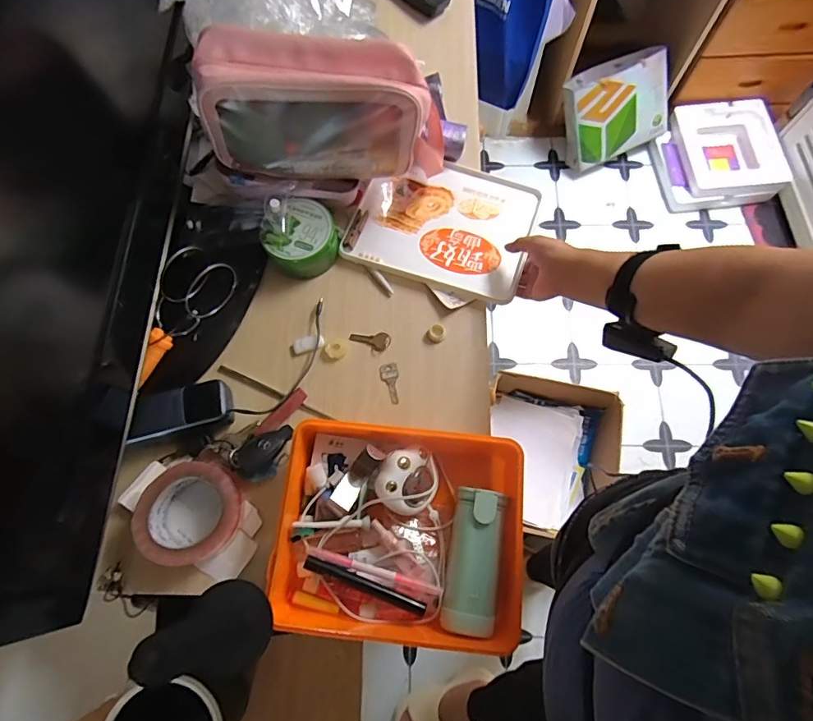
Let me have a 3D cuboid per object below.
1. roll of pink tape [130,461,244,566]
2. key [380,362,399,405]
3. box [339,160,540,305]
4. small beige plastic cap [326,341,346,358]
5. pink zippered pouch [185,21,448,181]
[{"bbox_3d":[-0.245,0.171,0.543,0.105,0.044,0.107,0,73,1],"label":"roll of pink tape"},{"bbox_3d":[-0.020,0.030,0.619,0.024,0.004,0.053,-13,74,-2],"label":"key"},{"bbox_3d":[0.052,-0.197,0.680,0.238,0.028,0.200,18,75,7],"label":"box"},{"bbox_3d":[-0.094,-0.015,0.636,0.025,0.007,0.026,0,73,1],"label":"small beige plastic cap"},{"bbox_3d":[-0.095,-0.303,0.591,0.286,0.149,0.100,0,72,1],"label":"pink zippered pouch"}]

